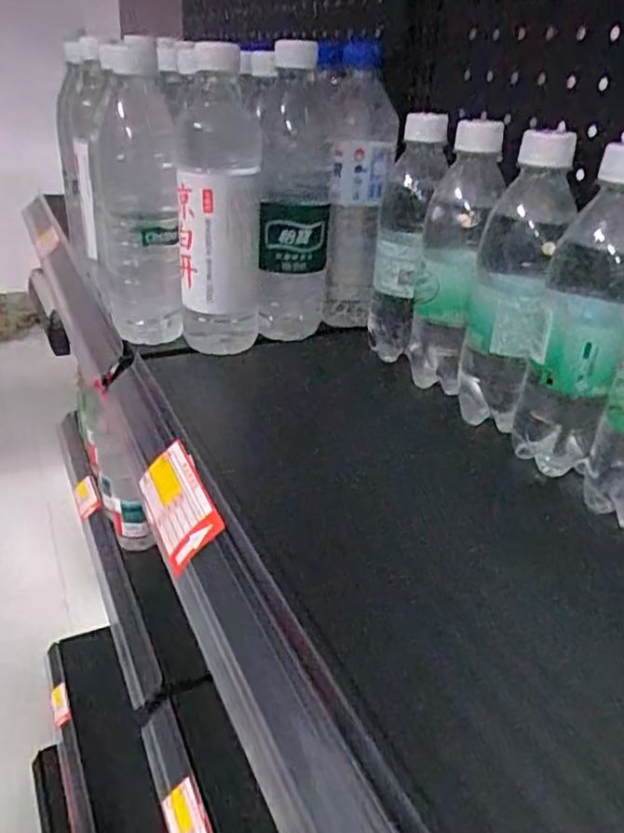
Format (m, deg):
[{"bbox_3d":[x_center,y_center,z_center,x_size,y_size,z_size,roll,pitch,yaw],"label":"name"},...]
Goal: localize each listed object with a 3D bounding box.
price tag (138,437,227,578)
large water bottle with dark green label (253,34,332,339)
[{"bbox_3d":[-0.077,0.051,0.378,0.008,0.038,0.085,39,6,-42],"label":"price tag"},{"bbox_3d":[-0.020,-0.180,0.544,0.067,0.215,0.071,-1,29,-10],"label":"large water bottle with dark green label"}]

